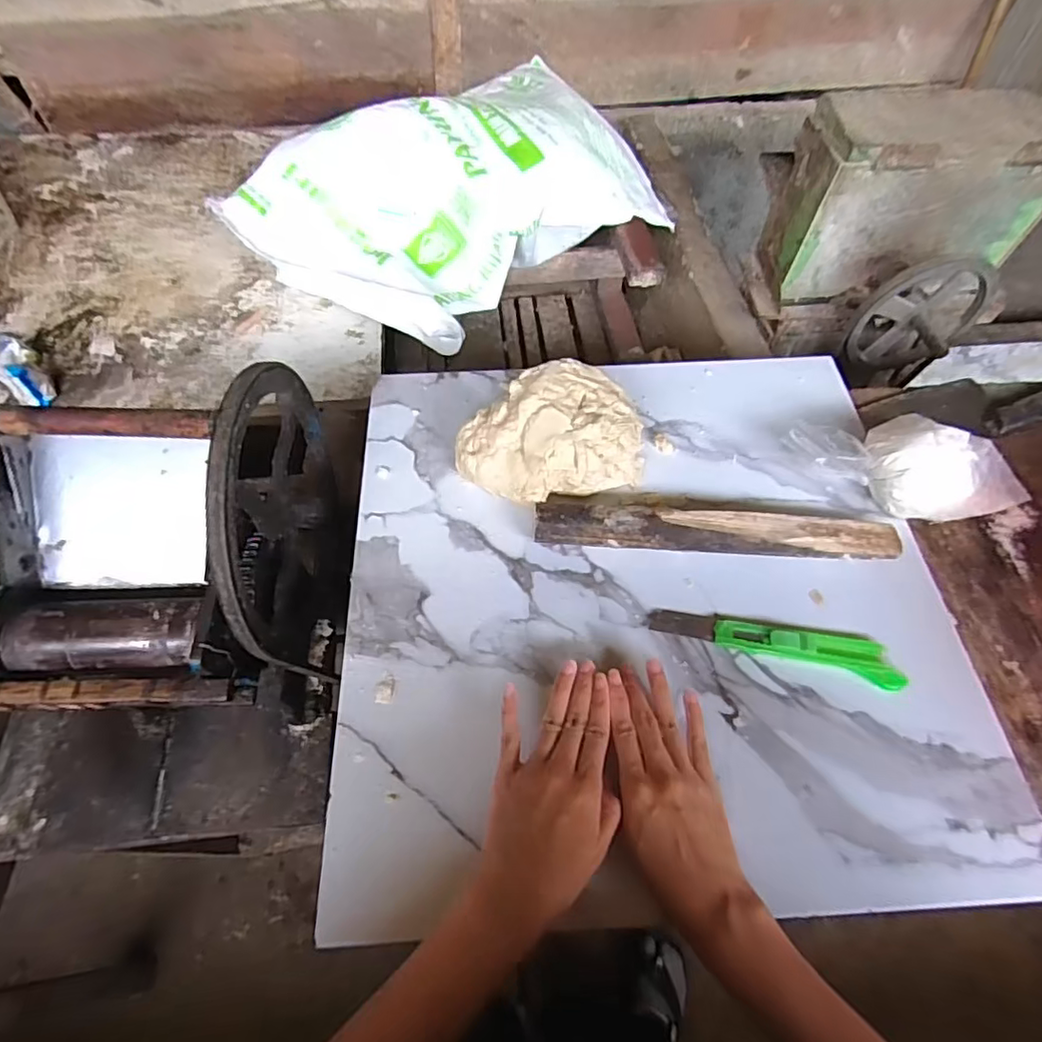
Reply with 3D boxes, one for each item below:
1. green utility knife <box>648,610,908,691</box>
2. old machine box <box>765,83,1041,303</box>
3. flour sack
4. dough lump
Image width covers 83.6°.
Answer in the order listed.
[{"bbox_3d":[0.201,0.093,0.462,0.189,0.008,0.035,14,60,5],"label":"green utility knife"},{"bbox_3d":[0.576,-0.480,0.868,0.344,0.225,0.145,-3,60,-5],"label":"old machine box"},{"bbox_3d":[-0.094,-0.543,0.962,0.660,0.173,0.398,-36,69,-19],"label":"flour sack"},{"bbox_3d":[0.029,-0.075,0.532,0.169,0.074,0.110,-17,62,-12],"label":"dough lump"}]

